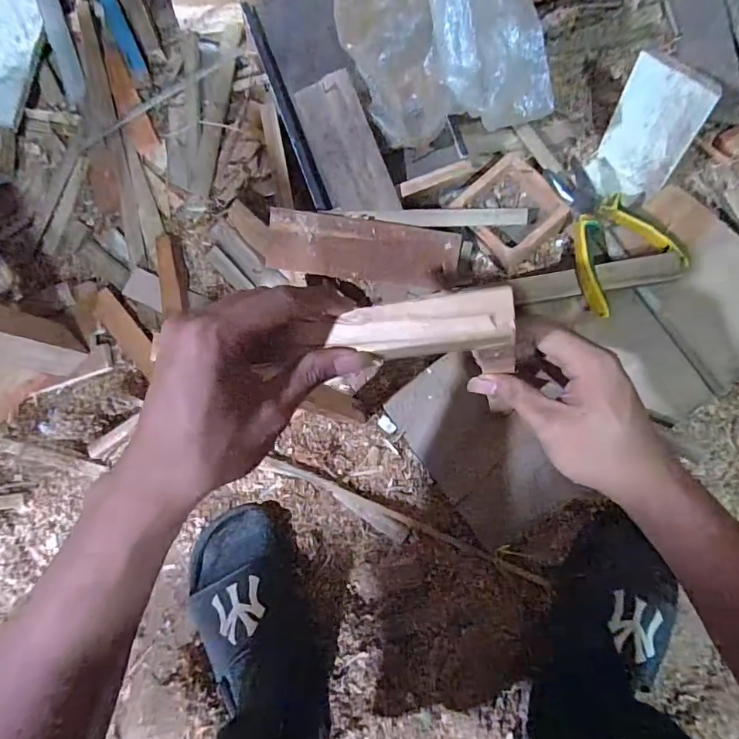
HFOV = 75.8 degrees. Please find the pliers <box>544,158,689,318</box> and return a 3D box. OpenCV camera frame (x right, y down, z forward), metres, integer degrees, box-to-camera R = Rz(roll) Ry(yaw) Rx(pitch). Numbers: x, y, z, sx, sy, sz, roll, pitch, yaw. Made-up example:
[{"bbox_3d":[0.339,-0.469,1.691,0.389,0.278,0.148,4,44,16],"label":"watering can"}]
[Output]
[{"bbox_3d":[0.250,-0.143,0.482,0.107,0.032,0.157,-18,85,2],"label":"pliers"}]

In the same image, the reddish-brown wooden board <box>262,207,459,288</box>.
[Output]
[{"bbox_3d":[-0.005,-0.127,0.499,0.196,0.014,0.061,5,108,-9],"label":"reddish-brown wooden board"}]

